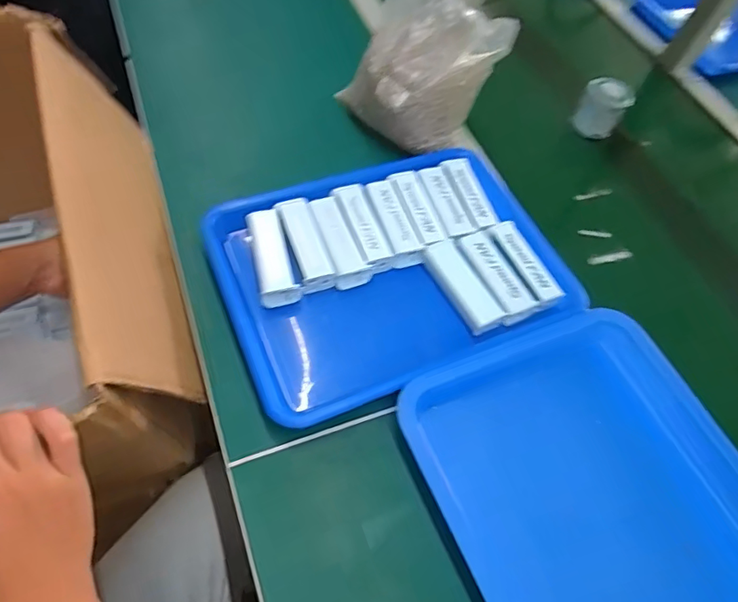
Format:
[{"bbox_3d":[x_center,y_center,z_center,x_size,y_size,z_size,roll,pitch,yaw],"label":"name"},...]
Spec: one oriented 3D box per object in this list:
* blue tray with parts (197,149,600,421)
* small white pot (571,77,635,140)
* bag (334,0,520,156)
[{"bbox_3d":[0.022,-0.032,0.534,0.335,0.048,0.251,-18,61,-20],"label":"blue tray with parts"},{"bbox_3d":[0.319,-0.265,0.713,0.062,0.061,0.051,29,57,11],"label":"small white pot"},{"bbox_3d":[0.062,-0.270,0.594,0.120,0.120,0.151,-38,67,-22],"label":"bag"}]

